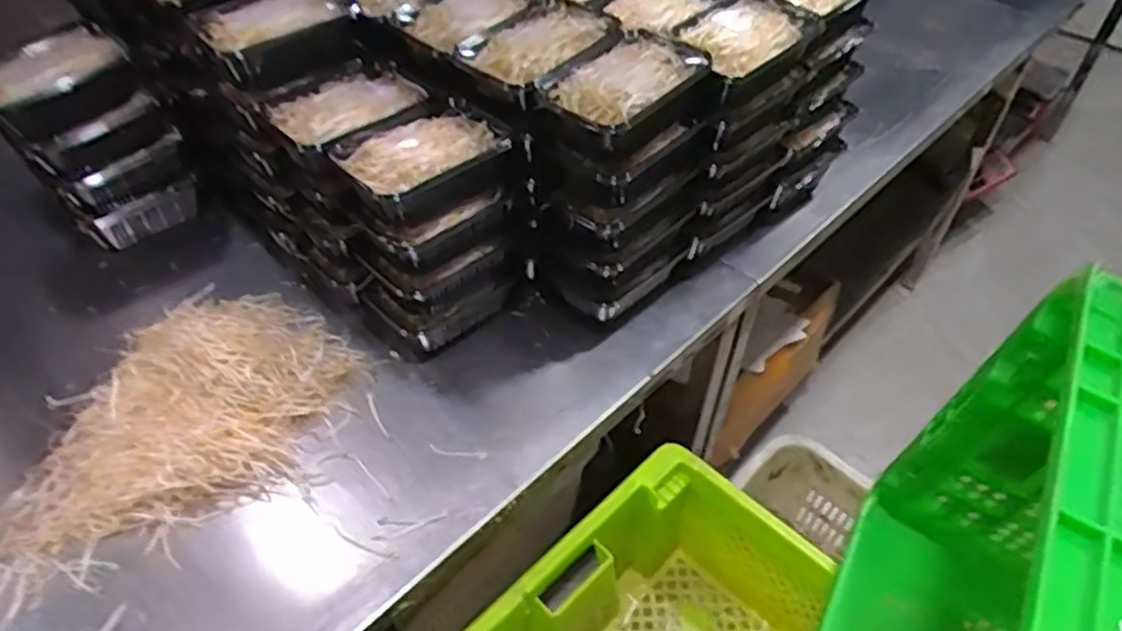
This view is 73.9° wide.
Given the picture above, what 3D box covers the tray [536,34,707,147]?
[{"bbox_3d":[0.073,-0.243,0.817,0.181,0.057,0.120,-33,55,-30],"label":"tray"}]

